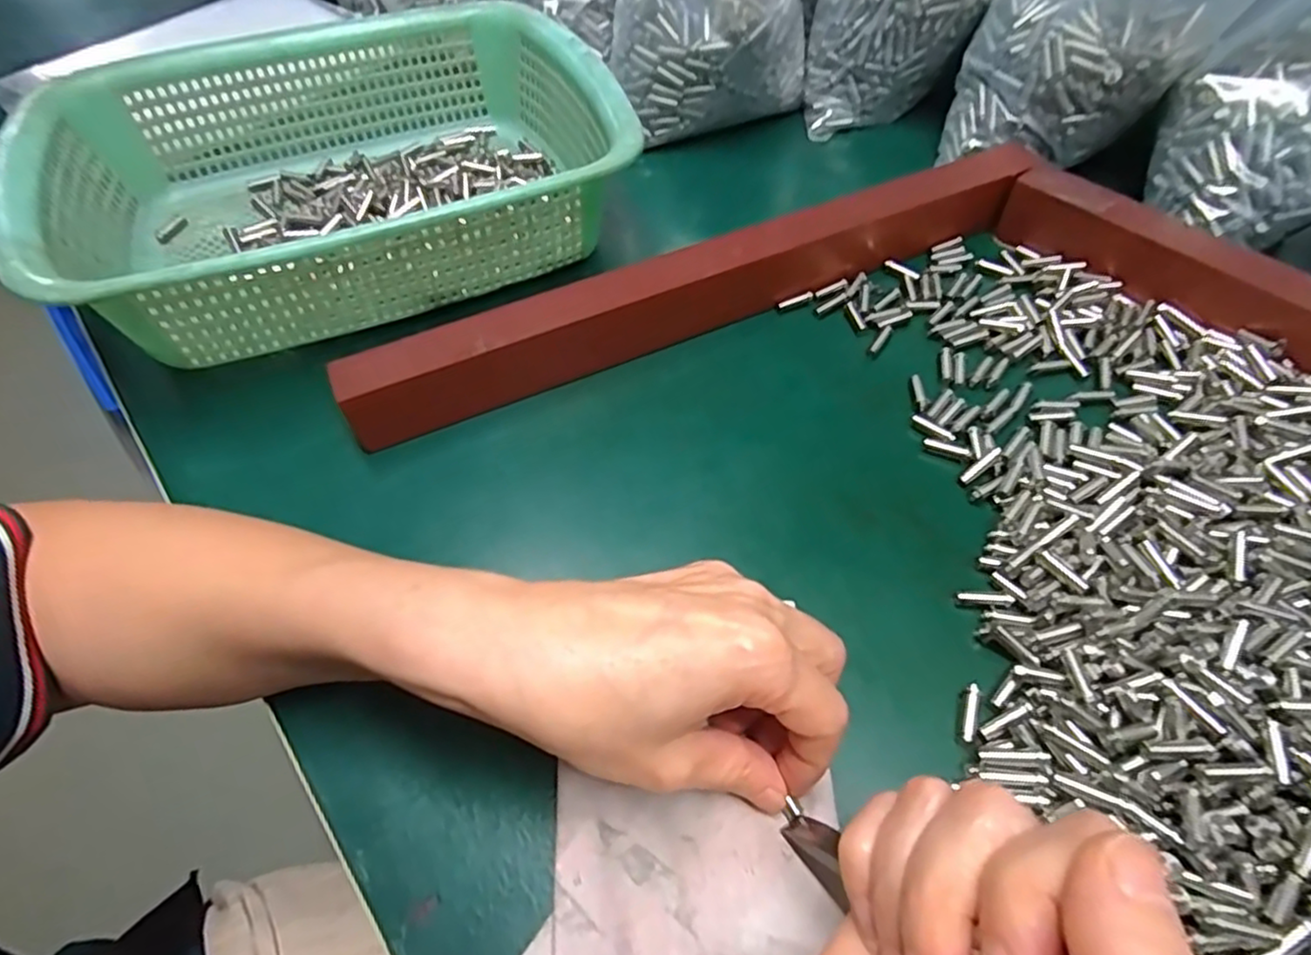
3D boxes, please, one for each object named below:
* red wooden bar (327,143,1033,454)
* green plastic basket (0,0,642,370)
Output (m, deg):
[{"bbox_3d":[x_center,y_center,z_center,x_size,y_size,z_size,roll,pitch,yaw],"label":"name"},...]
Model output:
[{"bbox_3d":[0.026,-0.104,0.341,0.369,0.028,0.028,-23,58,-12],"label":"red wooden bar"},{"bbox_3d":[-0.171,-0.176,0.379,0.292,0.079,0.222,-23,58,-12],"label":"green plastic basket"}]

